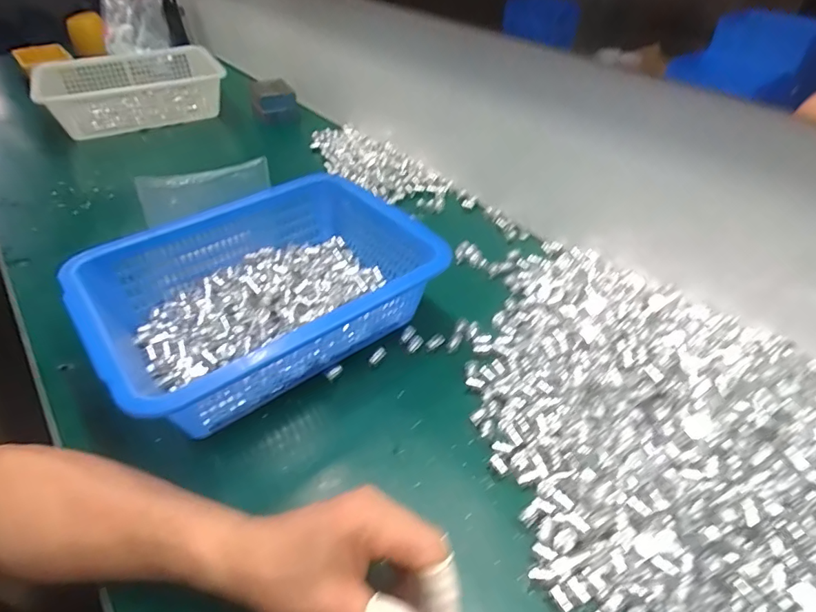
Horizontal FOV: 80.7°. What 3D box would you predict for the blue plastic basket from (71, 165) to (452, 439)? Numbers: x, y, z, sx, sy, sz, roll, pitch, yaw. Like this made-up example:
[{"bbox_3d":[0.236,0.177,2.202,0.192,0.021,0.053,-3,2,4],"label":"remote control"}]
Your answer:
[{"bbox_3d":[-0.133,-0.011,0.469,0.300,0.097,0.223,-30,51,-28],"label":"blue plastic basket"}]

